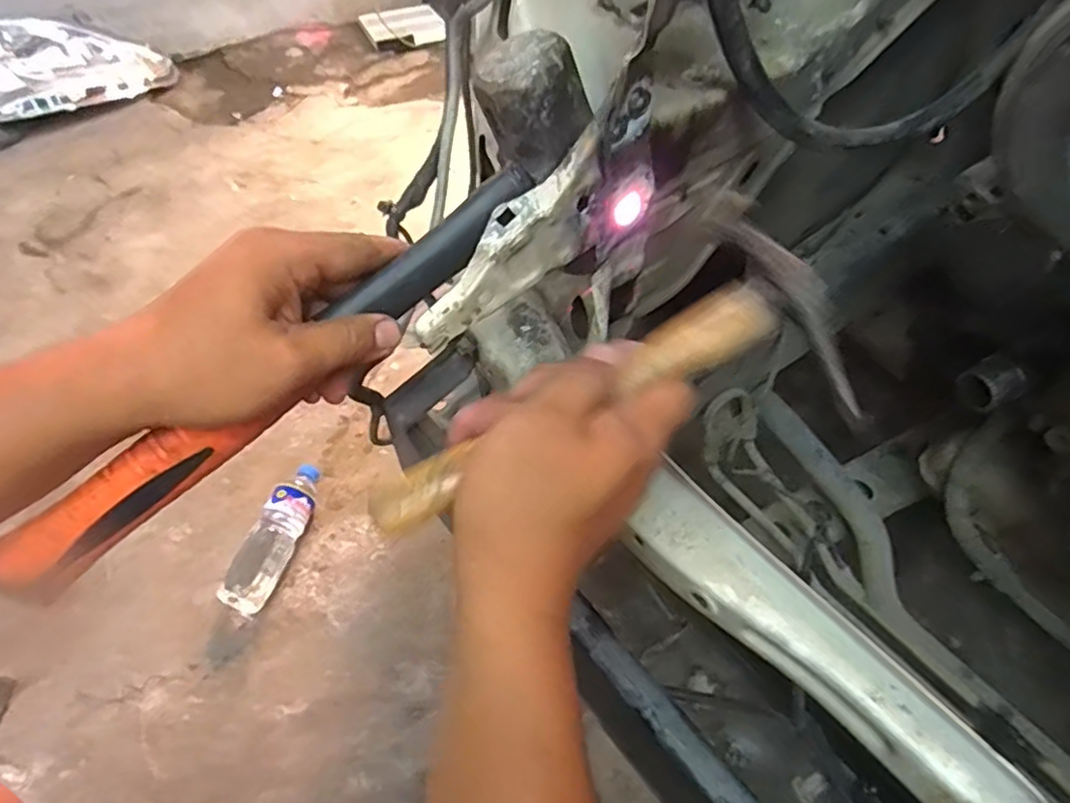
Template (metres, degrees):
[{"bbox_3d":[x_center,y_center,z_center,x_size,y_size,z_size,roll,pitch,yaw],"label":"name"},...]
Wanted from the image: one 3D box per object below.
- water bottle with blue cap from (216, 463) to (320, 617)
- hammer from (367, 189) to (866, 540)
[{"bbox_3d":[-0.357,0.183,0.919,0.062,0.058,0.220,14,56,11],"label":"water bottle with blue cap"},{"bbox_3d":[0.031,0.005,0.317,0.235,0.025,0.122,-31,58,0],"label":"hammer"}]

